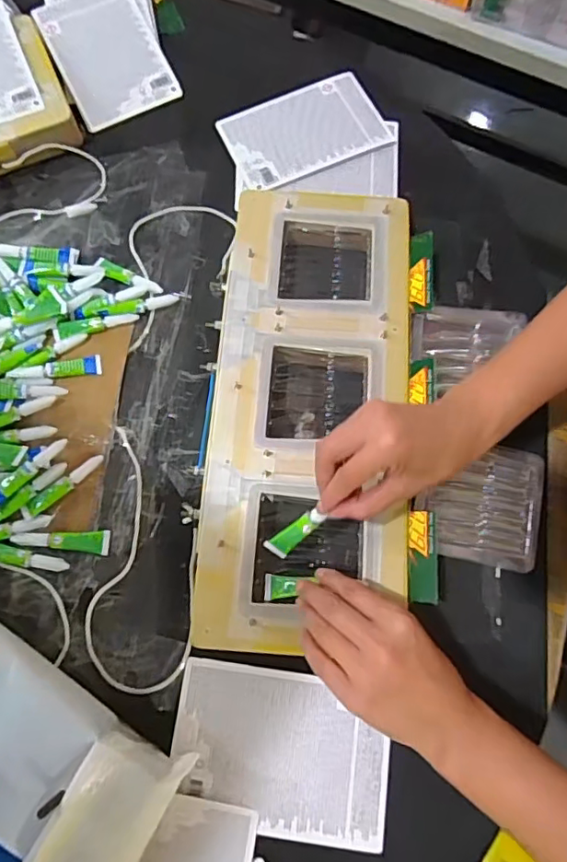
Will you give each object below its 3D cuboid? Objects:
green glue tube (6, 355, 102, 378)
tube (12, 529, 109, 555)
[{"bbox_3d":[-0.214,-0.059,0.521,0.080,0.016,0.019,-10,72,-2],"label":"green glue tube"},{"bbox_3d":[-0.191,0.093,0.482,0.081,0.014,0.020,6,73,3],"label":"tube"}]

